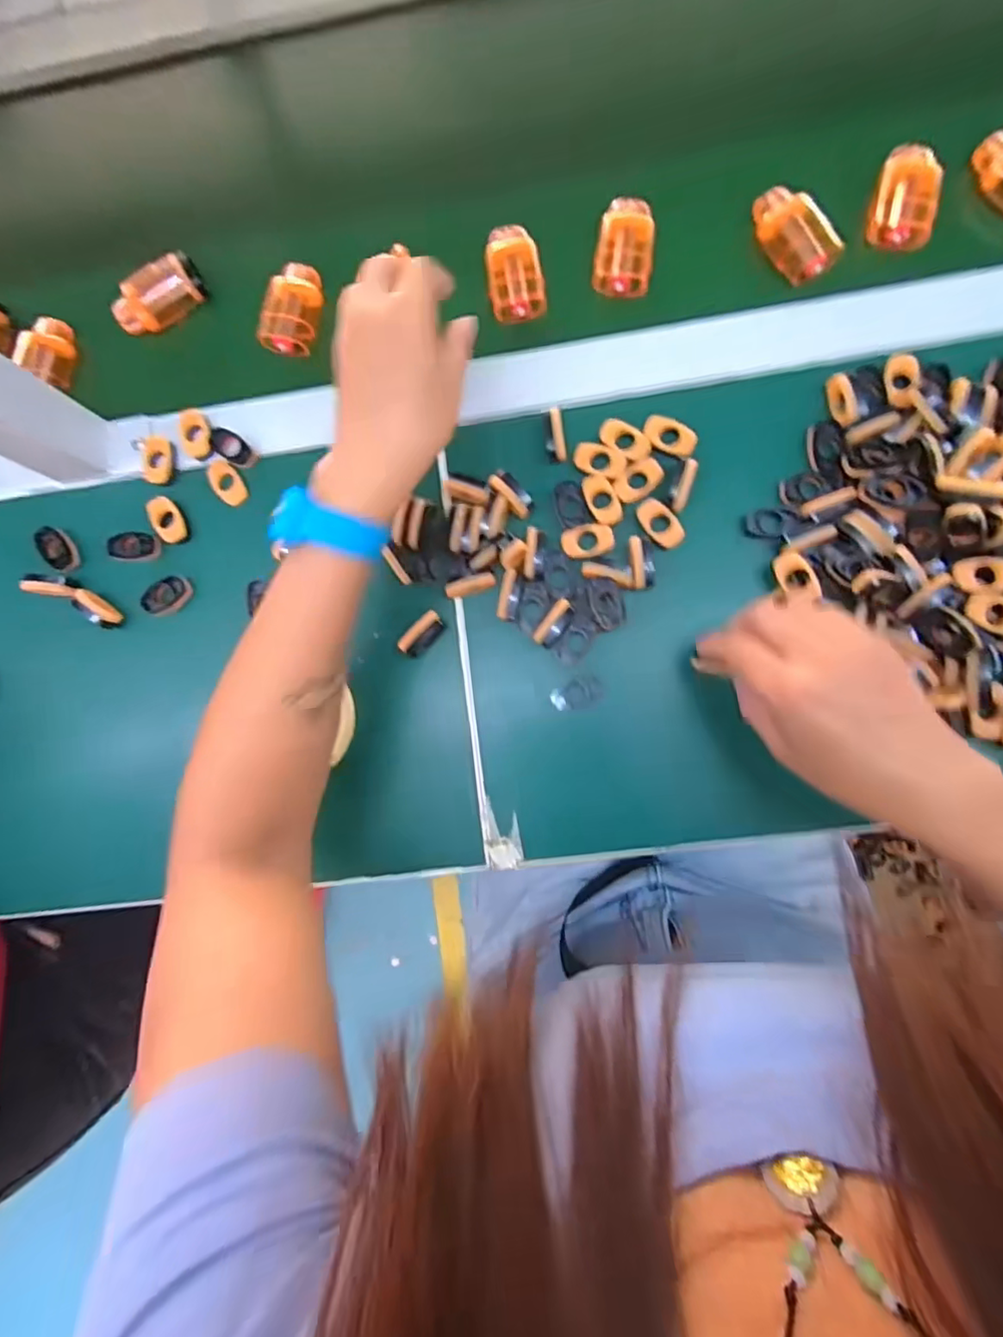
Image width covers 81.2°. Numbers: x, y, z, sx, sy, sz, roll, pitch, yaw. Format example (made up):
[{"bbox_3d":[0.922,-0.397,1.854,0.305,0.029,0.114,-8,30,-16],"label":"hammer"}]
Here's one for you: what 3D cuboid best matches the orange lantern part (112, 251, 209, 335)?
[{"bbox_3d":[-0.251,-0.275,0.426,0.066,0.025,0.036,-28,84,3],"label":"orange lantern part"}]

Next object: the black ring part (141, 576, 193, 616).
[{"bbox_3d":[-0.230,-0.049,0.402,0.034,0.006,0.020,-37,84,2],"label":"black ring part"}]

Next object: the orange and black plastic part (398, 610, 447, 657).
[{"bbox_3d":[-0.051,-0.022,0.382,0.013,0.016,0.032,43,91,6],"label":"orange and black plastic part"}]

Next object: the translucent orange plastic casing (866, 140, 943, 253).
[{"bbox_3d":[0.260,-0.306,0.380,0.036,0.022,0.063,7,87,5],"label":"translucent orange plastic casing"}]

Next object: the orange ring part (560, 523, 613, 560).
[{"bbox_3d":[0.056,-0.082,0.375,0.033,0.006,0.022,-13,85,4],"label":"orange ring part"}]

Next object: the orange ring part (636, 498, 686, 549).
[{"bbox_3d":[0.101,-0.093,0.375,0.020,0.005,0.035,-38,84,2],"label":"orange ring part"}]

